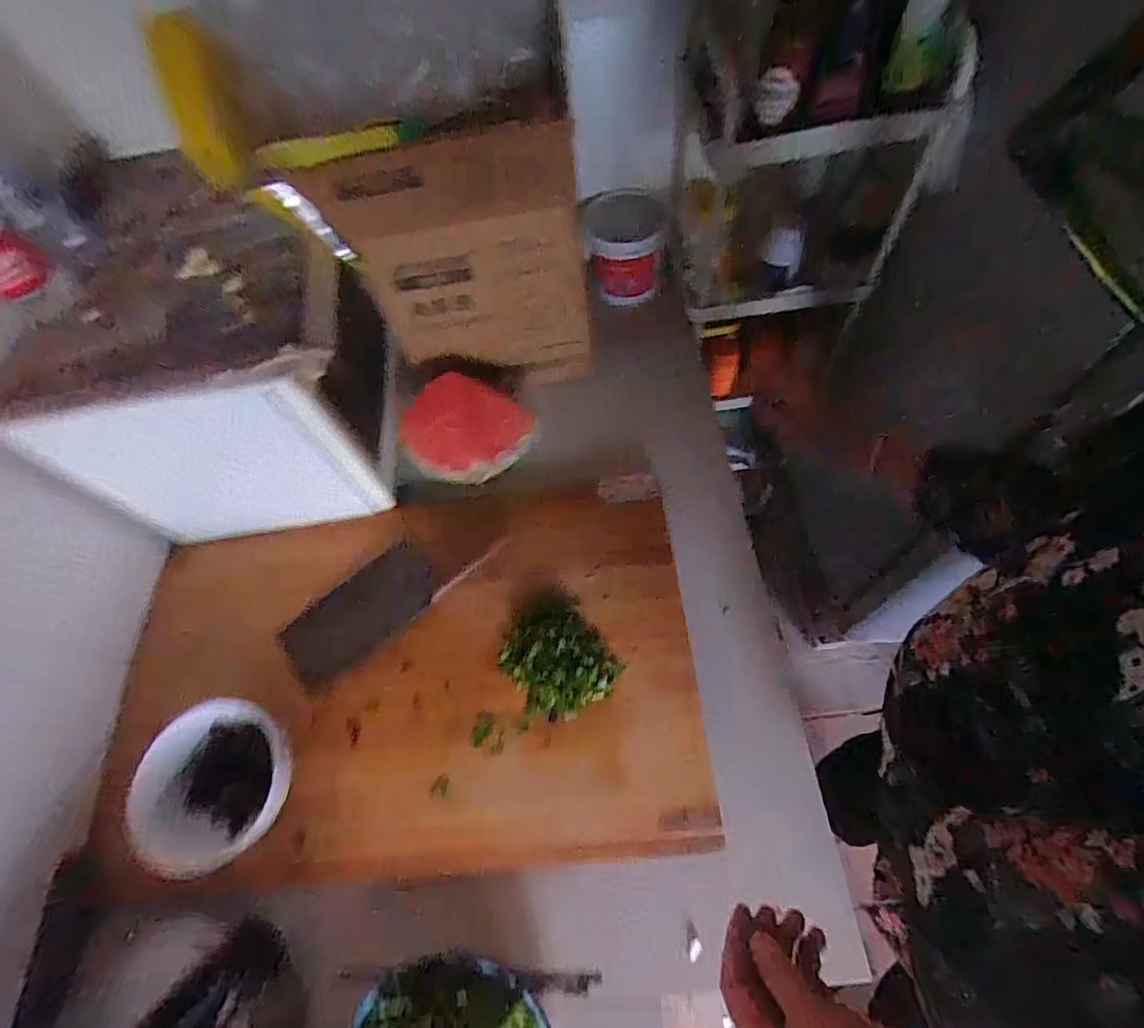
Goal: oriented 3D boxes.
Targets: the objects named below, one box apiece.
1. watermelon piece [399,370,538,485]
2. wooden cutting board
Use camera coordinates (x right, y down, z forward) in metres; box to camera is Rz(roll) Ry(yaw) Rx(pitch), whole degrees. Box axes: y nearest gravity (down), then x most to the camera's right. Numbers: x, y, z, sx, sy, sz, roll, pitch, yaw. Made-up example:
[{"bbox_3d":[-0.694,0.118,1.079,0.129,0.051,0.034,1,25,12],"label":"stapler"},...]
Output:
[{"bbox_3d":[-0.134,-0.112,0.711,0.165,0.069,0.134,-25,62,-6],"label":"watermelon piece"},{"bbox_3d":[-0.202,0.176,0.629,0.667,0.046,0.419,-5,63,3],"label":"wooden cutting board"}]

